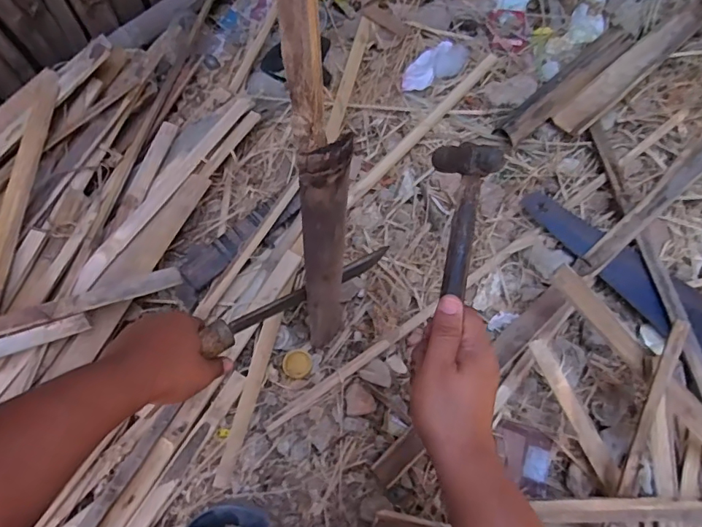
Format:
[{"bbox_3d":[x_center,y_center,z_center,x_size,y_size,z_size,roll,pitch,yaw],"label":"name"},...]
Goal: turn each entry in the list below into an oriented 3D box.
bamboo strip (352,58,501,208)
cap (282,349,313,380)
[{"bbox_3d":[0.120,-0.222,0.782,0.019,0.013,0.368,40,70,12],"label":"bamboo strip"},{"bbox_3d":[-0.073,0.138,0.668,0.038,0.006,0.040,2,67,-4],"label":"cap"}]

